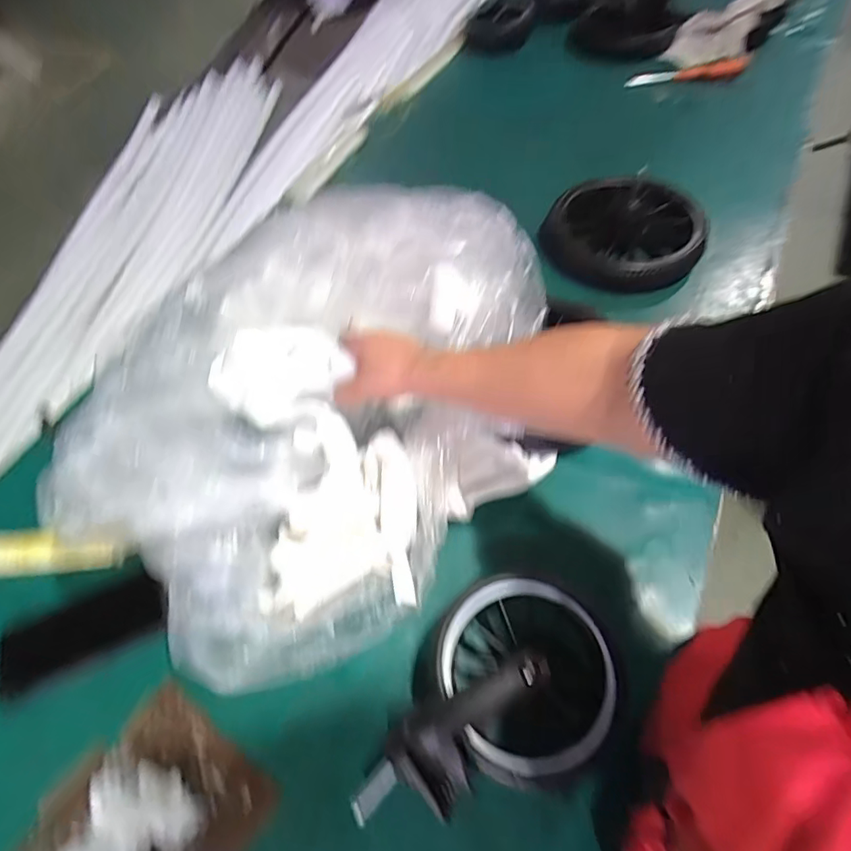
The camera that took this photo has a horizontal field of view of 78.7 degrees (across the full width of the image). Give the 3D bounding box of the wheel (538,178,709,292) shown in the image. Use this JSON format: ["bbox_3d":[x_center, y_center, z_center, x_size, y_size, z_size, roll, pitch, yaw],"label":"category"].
[{"bbox_3d":[0.296,-0.300,0.795,0.249,0.046,0.220,-9,56,-2],"label":"wheel"}]

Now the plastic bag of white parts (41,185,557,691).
[{"bbox_3d":[-0.127,-0.042,0.589,0.506,0.218,0.456,-40,62,-20],"label":"plastic bag of white parts"}]

